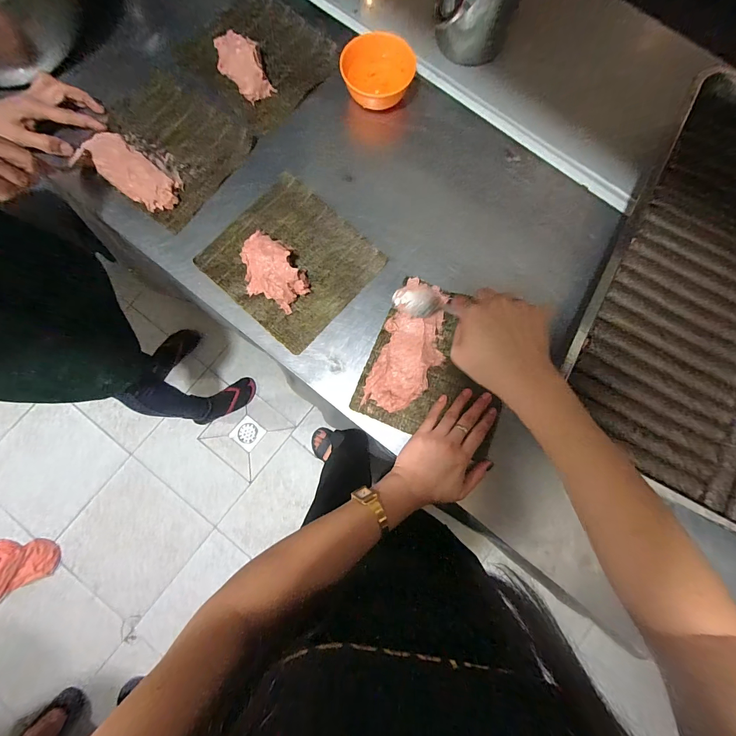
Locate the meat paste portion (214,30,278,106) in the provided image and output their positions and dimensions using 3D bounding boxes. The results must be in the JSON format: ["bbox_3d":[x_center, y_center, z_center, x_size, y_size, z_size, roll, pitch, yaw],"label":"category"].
[{"bbox_3d":[-0.191,-0.459,0.526,0.061,0.032,0.112,-32,82,-6],"label":"meat paste portion"}]

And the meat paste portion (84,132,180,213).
[{"bbox_3d":[-0.335,-0.278,0.488,0.151,0.012,0.058,39,82,6],"label":"meat paste portion"}]

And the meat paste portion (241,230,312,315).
[{"bbox_3d":[-0.126,-0.130,0.470,0.095,0.034,0.080,25,82,5],"label":"meat paste portion"}]

